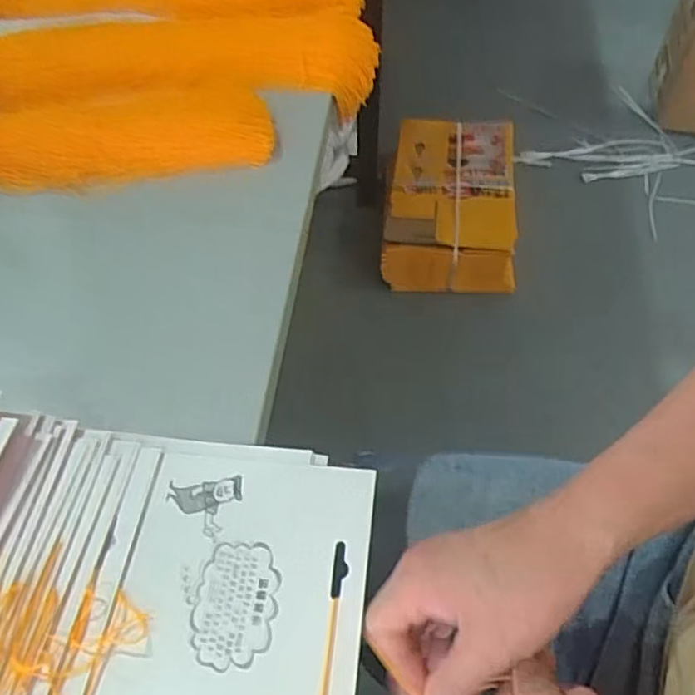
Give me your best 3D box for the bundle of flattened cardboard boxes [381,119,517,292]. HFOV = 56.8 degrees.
[{"bbox_3d":[0.232,-0.324,1.429,0.272,0.127,0.388,4,55,5],"label":"bundle of flattened cardboard boxes"}]

